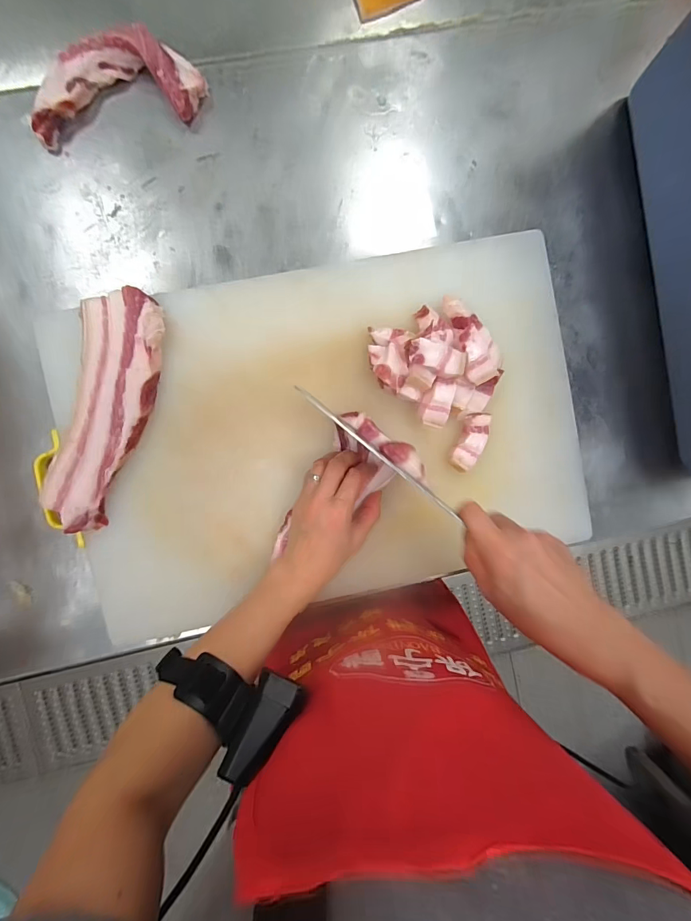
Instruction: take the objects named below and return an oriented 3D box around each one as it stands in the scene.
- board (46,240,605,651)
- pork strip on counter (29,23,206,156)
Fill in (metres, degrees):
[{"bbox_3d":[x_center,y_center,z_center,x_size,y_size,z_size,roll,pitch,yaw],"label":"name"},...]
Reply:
[{"bbox_3d":[-0.016,-0.026,0.424,0.527,0.039,0.353,-11,93,-3],"label":"board"},{"bbox_3d":[-0.230,-0.374,0.396,0.169,0.032,0.074,-14,93,-3],"label":"pork strip on counter"}]

